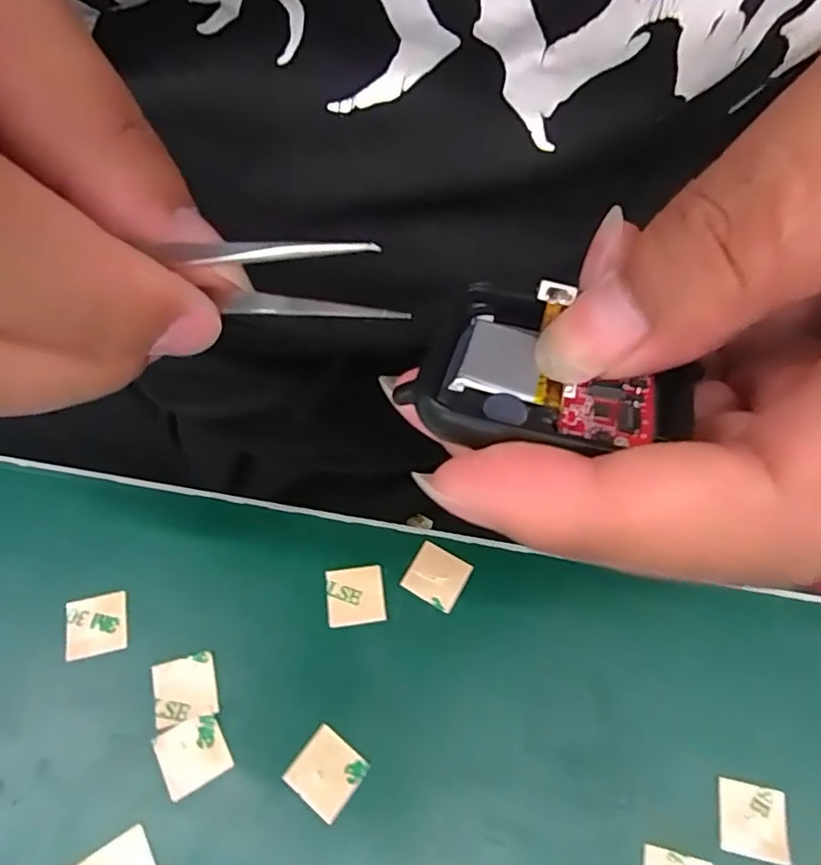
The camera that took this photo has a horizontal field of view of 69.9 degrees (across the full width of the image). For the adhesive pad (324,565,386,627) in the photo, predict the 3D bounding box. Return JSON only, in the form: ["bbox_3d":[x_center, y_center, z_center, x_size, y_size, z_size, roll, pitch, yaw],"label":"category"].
[{"bbox_3d":[-0.015,0.044,0.161,0.016,0.004,0.015,-6,63,-5],"label":"adhesive pad"}]

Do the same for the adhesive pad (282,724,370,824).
[{"bbox_3d":[-0.020,0.081,0.141,0.015,0.004,0.015,35,67,15],"label":"adhesive pad"}]

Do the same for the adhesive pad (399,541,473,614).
[{"bbox_3d":[0.007,0.040,0.165,0.016,0.004,0.015,27,65,12],"label":"adhesive pad"}]

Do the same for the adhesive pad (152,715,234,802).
[{"bbox_3d":[-0.053,0.077,0.142,0.015,0.004,0.015,-27,66,-15],"label":"adhesive pad"}]

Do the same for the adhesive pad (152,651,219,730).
[{"bbox_3d":[-0.058,0.065,0.148,0.015,0.004,0.015,-13,63,-8],"label":"adhesive pad"}]

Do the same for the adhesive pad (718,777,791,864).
[{"bbox_3d":[0.082,0.092,0.139,0.016,0.004,0.015,11,63,4],"label":"adhesive pad"}]

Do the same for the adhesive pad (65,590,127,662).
[{"bbox_3d":[-0.084,0.051,0.157,0.016,0.004,0.016,-11,64,-10],"label":"adhesive pad"}]

